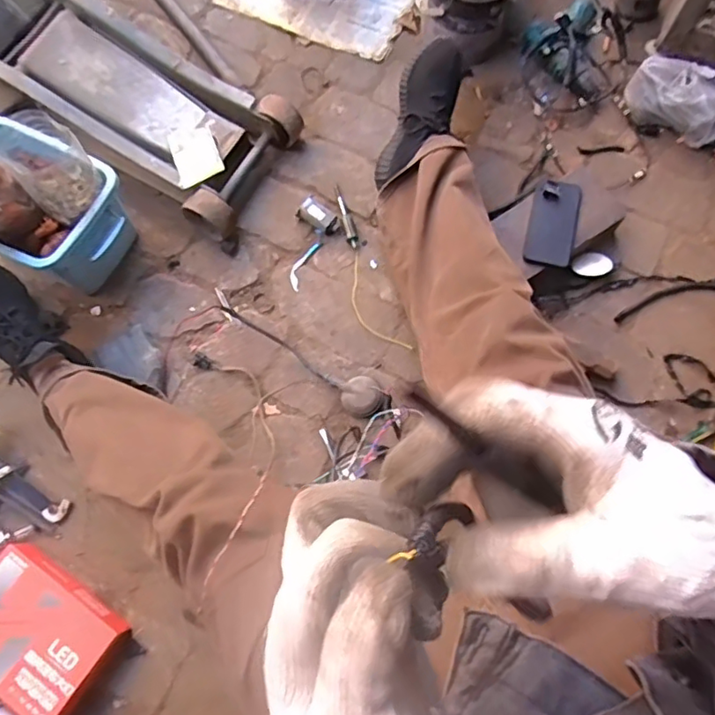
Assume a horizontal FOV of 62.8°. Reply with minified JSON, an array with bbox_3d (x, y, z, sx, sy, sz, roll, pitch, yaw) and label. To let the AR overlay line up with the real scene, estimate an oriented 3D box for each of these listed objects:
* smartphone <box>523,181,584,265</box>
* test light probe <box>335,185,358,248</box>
[{"bbox_3d":[0.313,-0.216,0.938,0.073,0.012,0.147,10,77,16],"label":"smartphone"},{"bbox_3d":[-0.022,-0.244,1.010,0.017,0.020,0.115,-17,80,-2],"label":"test light probe"}]

